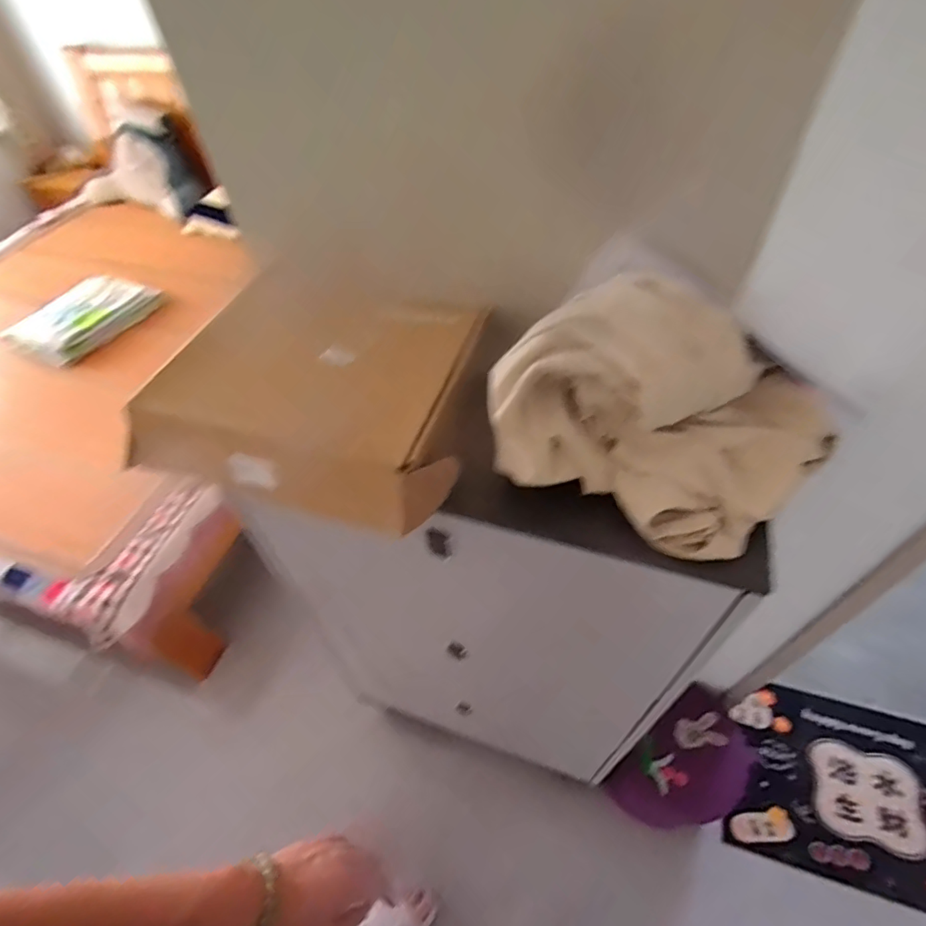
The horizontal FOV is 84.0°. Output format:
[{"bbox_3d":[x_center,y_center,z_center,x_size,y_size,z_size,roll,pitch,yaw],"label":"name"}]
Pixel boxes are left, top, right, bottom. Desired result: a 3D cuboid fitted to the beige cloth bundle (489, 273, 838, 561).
[{"bbox_3d":[0.174,-0.049,0.469,0.289,0.142,0.184,17,55,19],"label":"beige cloth bundle"}]

